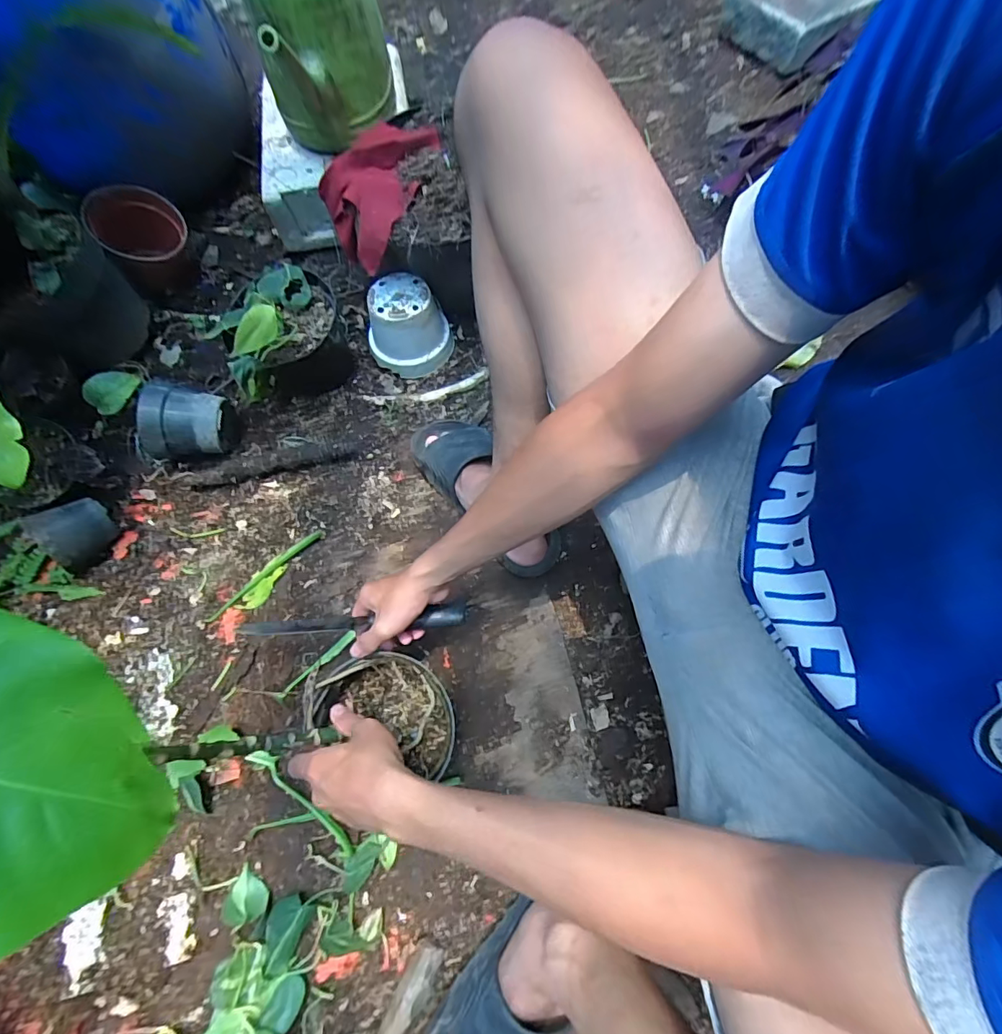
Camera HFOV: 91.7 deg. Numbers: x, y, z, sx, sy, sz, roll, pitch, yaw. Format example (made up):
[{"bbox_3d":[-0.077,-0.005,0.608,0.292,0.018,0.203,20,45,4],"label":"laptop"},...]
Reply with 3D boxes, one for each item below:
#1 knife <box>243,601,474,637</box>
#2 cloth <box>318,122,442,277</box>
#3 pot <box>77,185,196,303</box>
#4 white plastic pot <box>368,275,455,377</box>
[{"bbox_3d":[-0.167,0.121,0.562,0.254,0.013,0.025,-4,69,-3],"label":"knife"},{"bbox_3d":[-0.165,-0.474,0.712,0.179,0.087,0.184,-20,69,-9],"label":"cloth"},{"bbox_3d":[-0.625,-0.480,0.858,0.140,0.135,0.145,-23,78,-28],"label":"pot"},{"bbox_3d":[-0.154,-0.308,0.786,0.129,0.100,0.114,11,73,8],"label":"white plastic pot"}]

